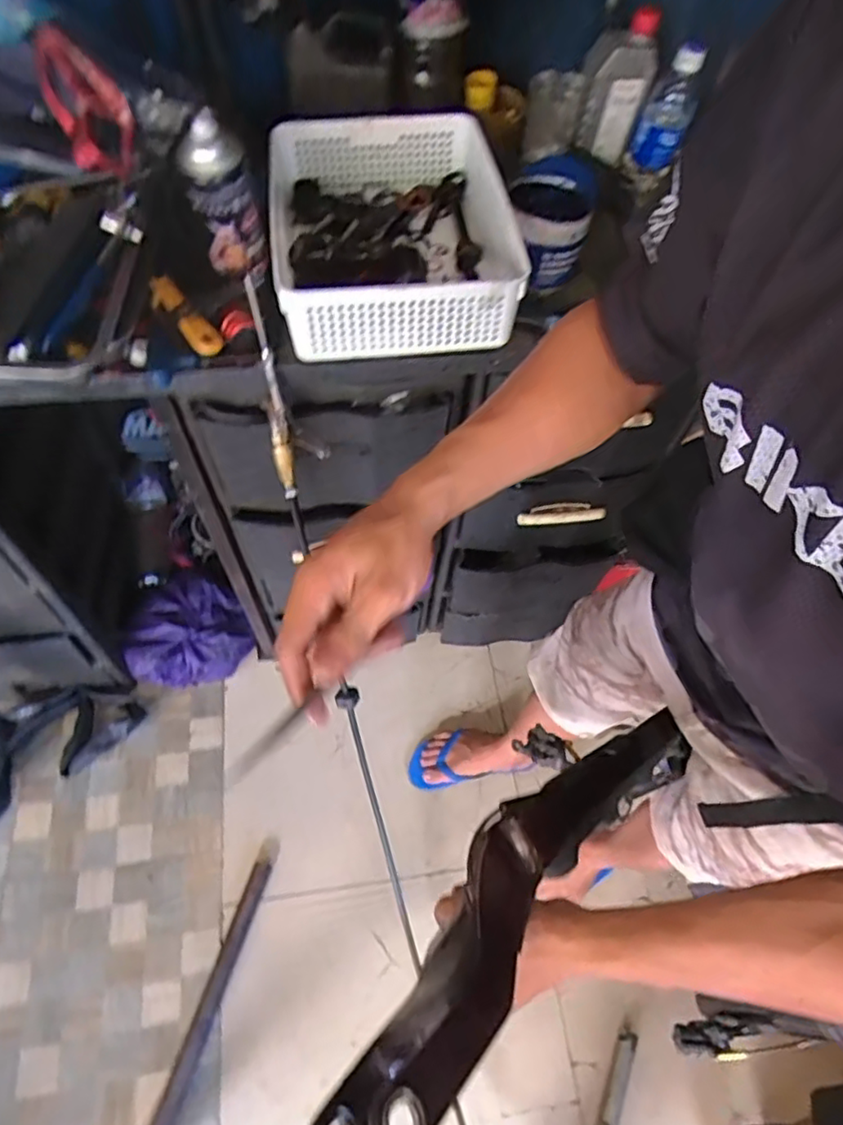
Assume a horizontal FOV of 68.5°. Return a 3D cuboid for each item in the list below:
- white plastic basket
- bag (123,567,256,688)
[{"bbox_3d":[-0.029,-0.375,0.697,0.266,0.098,0.329,-4,62,-6],"label":"white plastic basket"},{"bbox_3d":[-0.514,0.153,1.349,0.242,0.136,0.229,-27,67,-18],"label":"bag"}]

